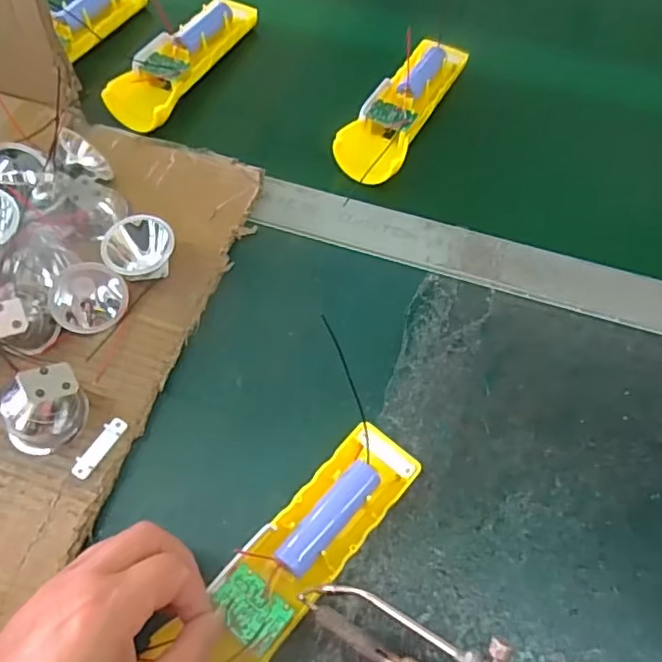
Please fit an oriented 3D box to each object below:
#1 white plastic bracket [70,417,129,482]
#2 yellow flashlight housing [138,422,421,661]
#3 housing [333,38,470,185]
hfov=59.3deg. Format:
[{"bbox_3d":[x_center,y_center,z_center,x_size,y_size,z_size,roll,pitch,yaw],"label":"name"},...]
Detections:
[{"bbox_3d":[-0.129,0.065,0.324,0.011,0.006,0.037,27,65,11],"label":"white plastic bracket"},{"bbox_3d":[-0.016,0.112,0.288,0.045,0.018,0.158,34,62,14],"label":"yellow flashlight housing"},{"bbox_3d":[0.056,-0.179,0.453,0.050,0.023,0.170,25,64,10],"label":"housing"}]

